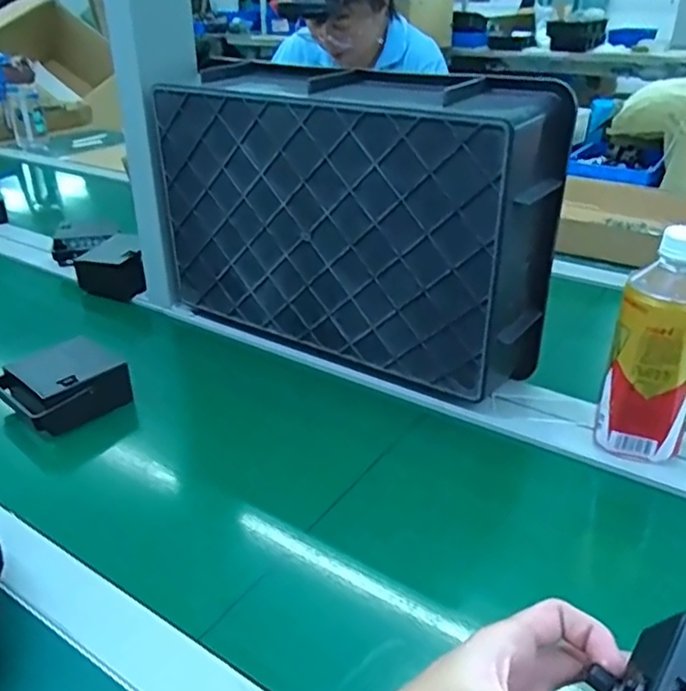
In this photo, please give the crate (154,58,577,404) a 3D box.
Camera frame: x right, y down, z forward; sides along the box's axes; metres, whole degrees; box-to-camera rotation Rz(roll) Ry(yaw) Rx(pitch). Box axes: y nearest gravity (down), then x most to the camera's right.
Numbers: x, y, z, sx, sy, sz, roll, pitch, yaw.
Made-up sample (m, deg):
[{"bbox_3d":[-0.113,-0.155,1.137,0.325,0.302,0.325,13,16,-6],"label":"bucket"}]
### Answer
[{"bbox_3d":[-0.008,-0.124,0.636,0.409,0.256,0.098,18,34,29],"label":"crate"}]

